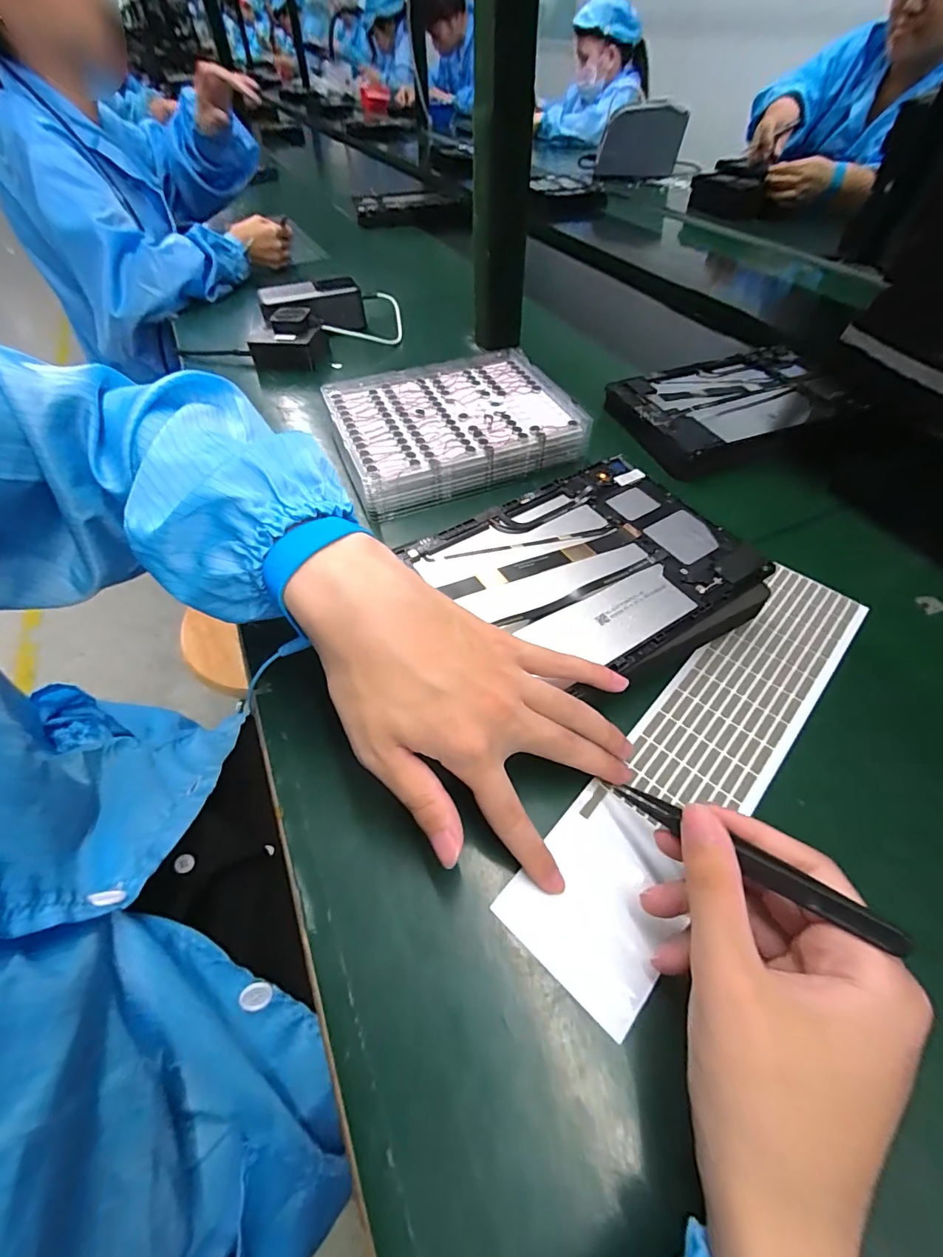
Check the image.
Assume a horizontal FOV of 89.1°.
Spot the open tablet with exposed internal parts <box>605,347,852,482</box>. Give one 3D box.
[{"bbox_3d":[0.273,-0.239,0.506,0.232,0.024,0.152,-21,56,-14],"label":"open tablet with exposed internal parts"}]

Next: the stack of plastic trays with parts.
[{"bbox_3d":[-0.018,-0.194,0.461,0.218,0.037,0.182,-18,53,-12],"label":"stack of plastic trays with parts"}]

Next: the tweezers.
[{"bbox_3d":[0.106,0.090,0.198,0.009,0.005,0.116,-39,33,-25],"label":"tweezers"}]

